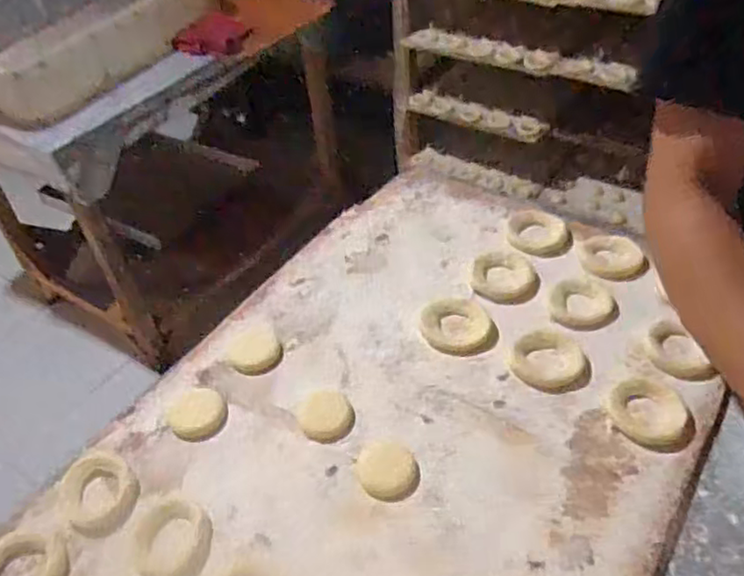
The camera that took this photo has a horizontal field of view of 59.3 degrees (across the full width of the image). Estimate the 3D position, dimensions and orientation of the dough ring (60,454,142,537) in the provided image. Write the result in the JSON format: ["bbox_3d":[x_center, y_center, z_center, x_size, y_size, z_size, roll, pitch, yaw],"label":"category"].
[{"bbox_3d":[-0.215,0.160,0.514,0.053,0.011,0.069,-29,48,-22],"label":"dough ring"}]

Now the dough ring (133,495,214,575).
[{"bbox_3d":[-0.148,0.184,0.480,0.068,0.010,0.056,30,54,31],"label":"dough ring"}]

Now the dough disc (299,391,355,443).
[{"bbox_3d":[-0.038,0.109,0.557,0.045,0.005,0.051,-1,44,5],"label":"dough disc"}]

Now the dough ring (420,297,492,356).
[{"bbox_3d":[0.079,0.035,0.613,0.064,0.010,0.064,-3,44,3],"label":"dough ring"}]

